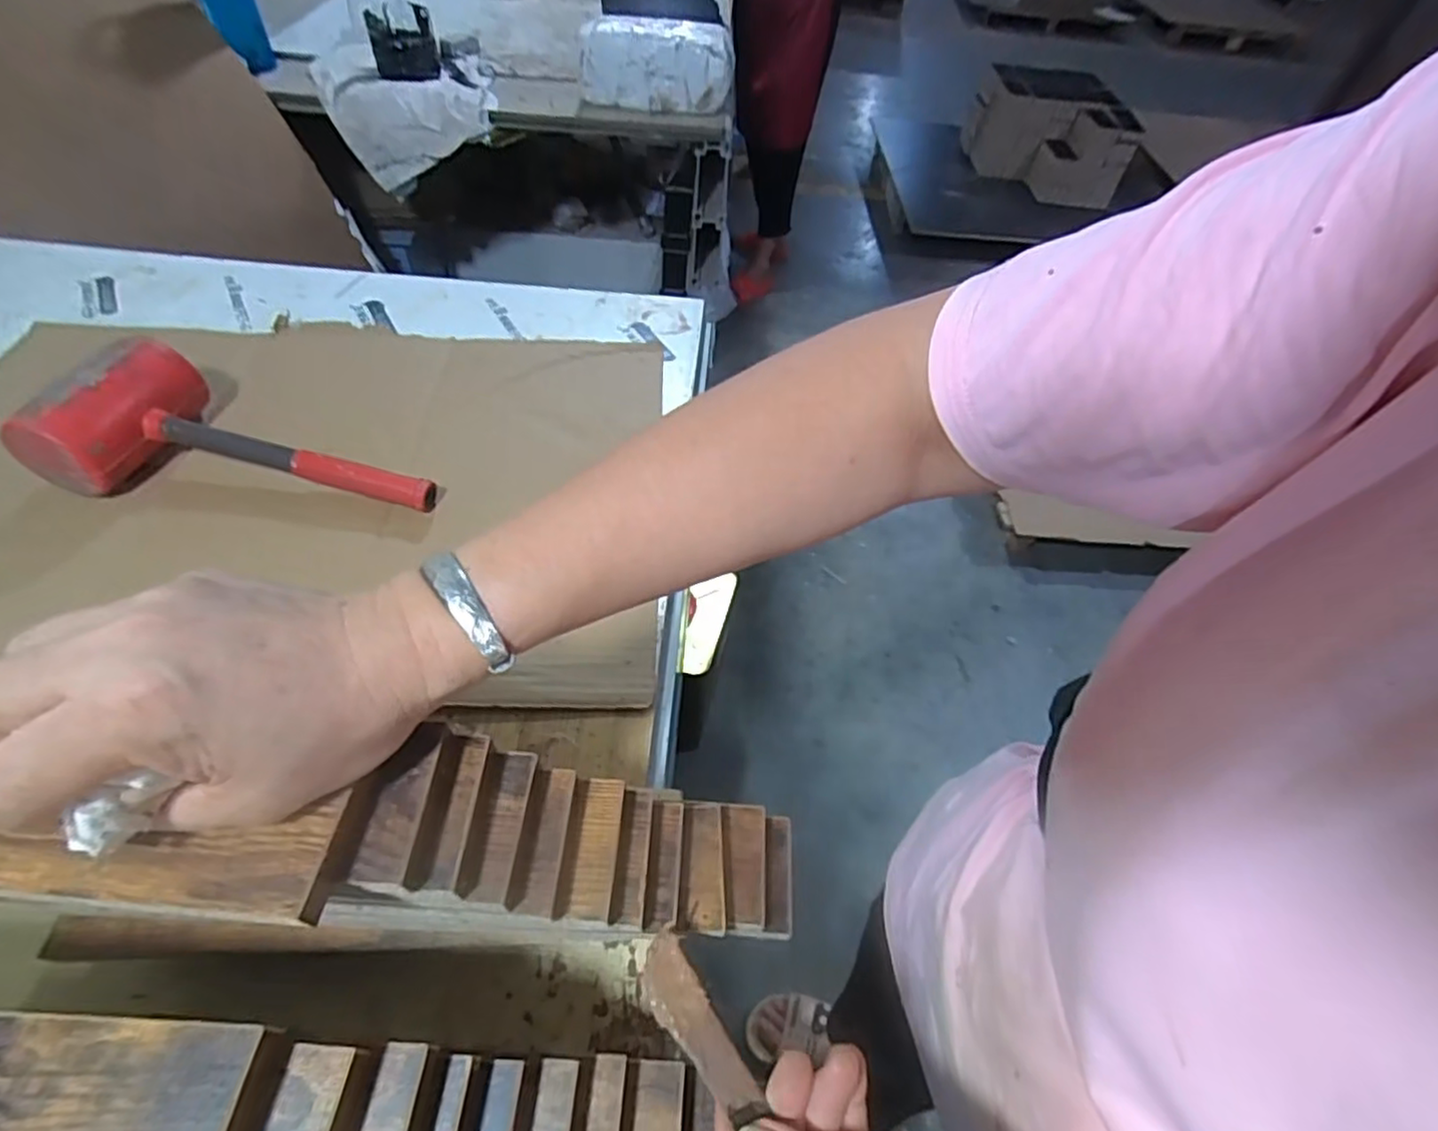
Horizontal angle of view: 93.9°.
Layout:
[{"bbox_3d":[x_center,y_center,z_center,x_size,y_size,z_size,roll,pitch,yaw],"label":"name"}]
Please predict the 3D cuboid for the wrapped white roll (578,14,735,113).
[{"bbox_3d":[-0.099,-0.818,1.095,0.244,0.099,0.090,1,52,-5],"label":"wrapped white roll"}]

